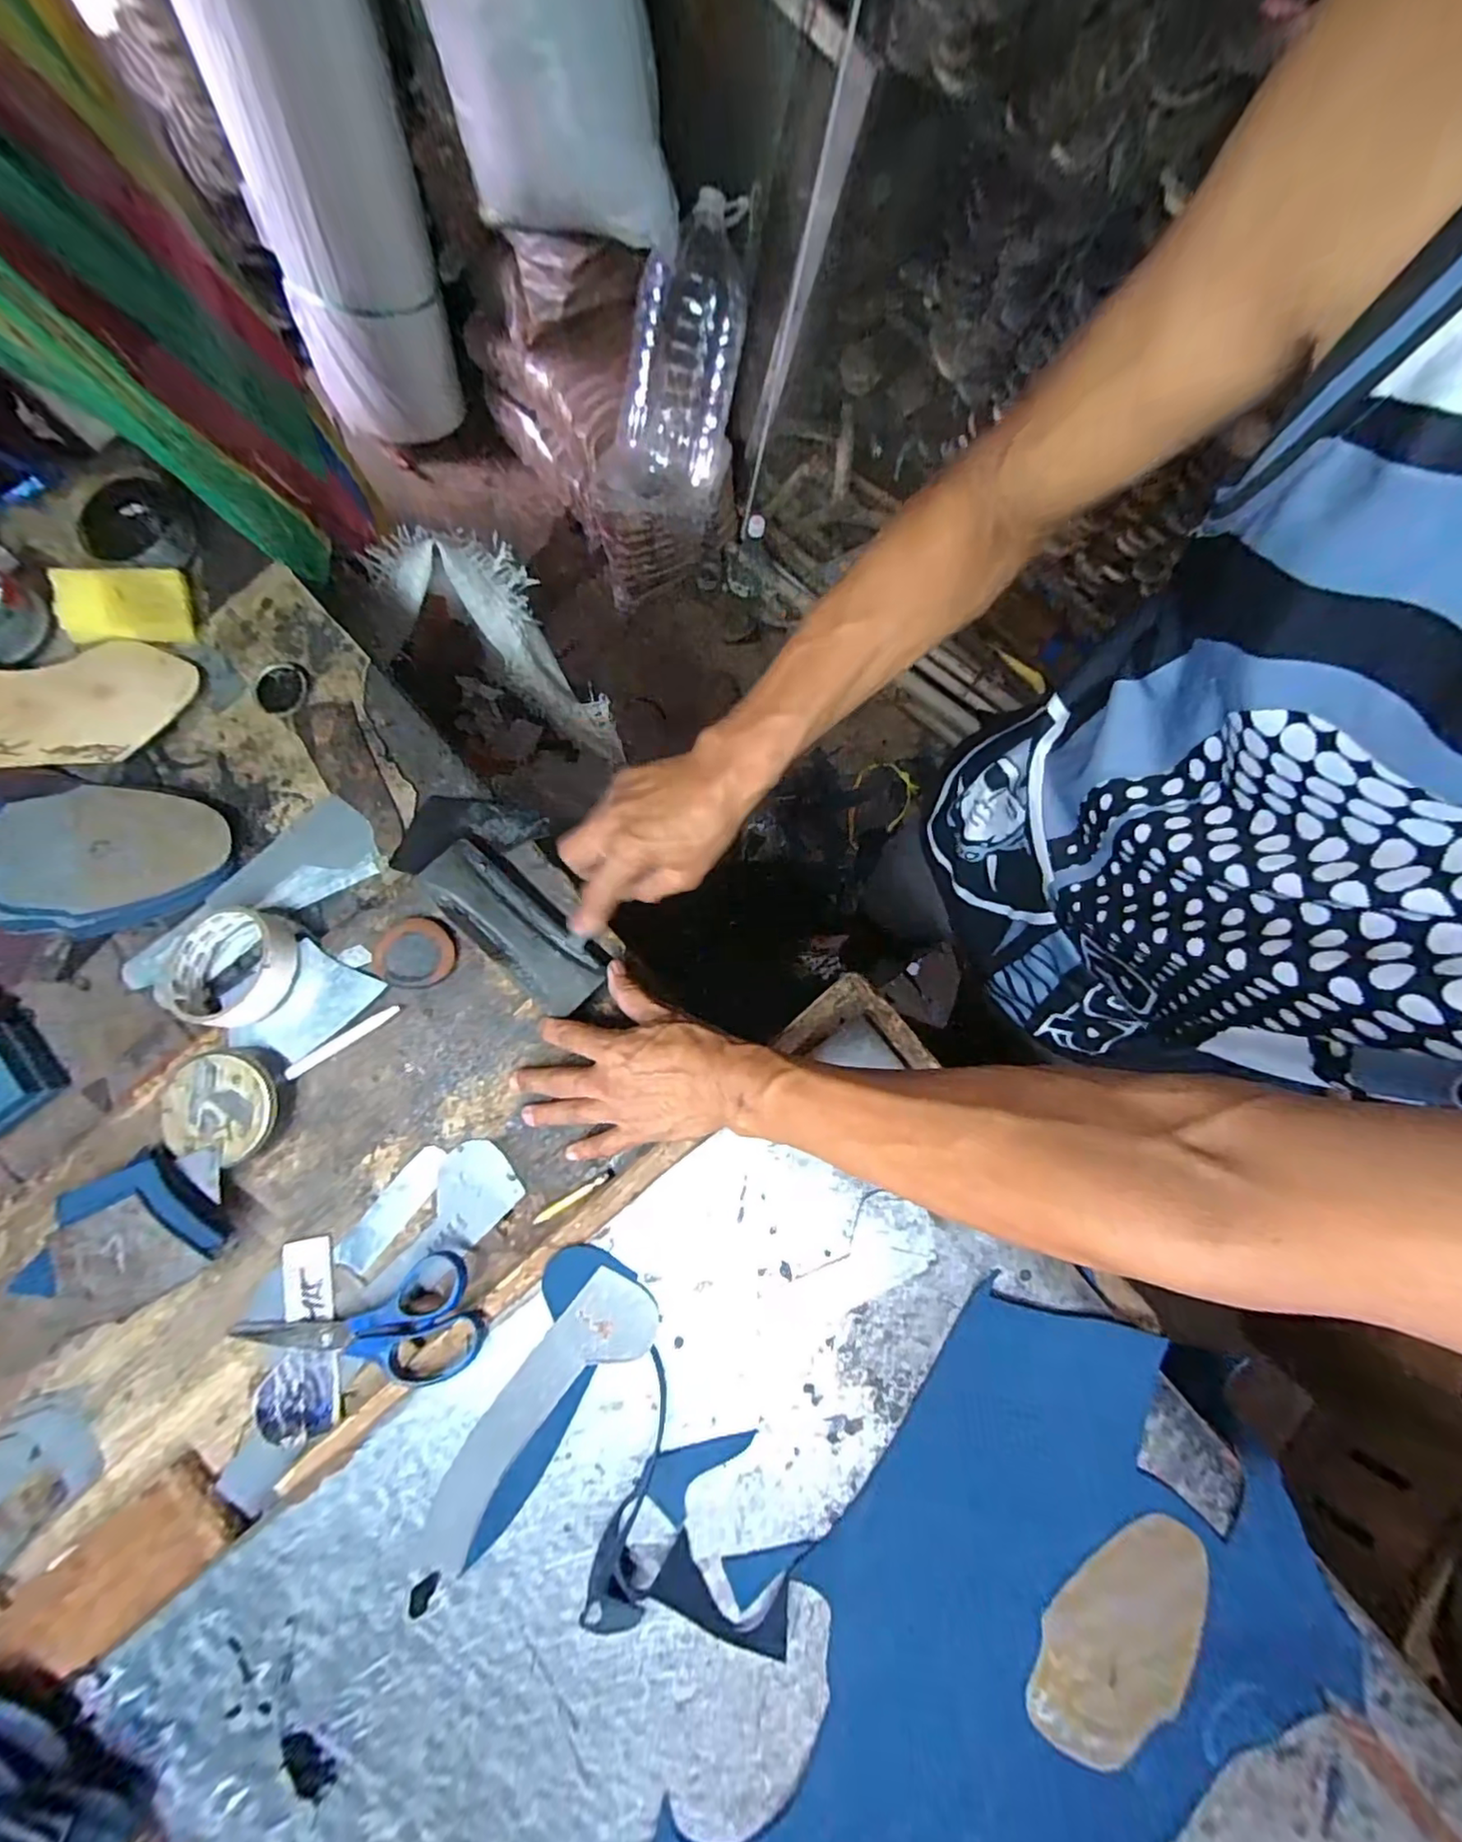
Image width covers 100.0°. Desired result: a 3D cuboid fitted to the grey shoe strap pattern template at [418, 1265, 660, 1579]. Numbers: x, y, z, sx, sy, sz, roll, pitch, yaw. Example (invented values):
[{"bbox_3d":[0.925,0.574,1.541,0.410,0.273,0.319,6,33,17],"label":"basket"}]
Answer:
[{"bbox_3d":[-0.129,0.318,0.393,0.054,0.006,0.208,42,86,-1],"label":"grey shoe strap pattern template"}]

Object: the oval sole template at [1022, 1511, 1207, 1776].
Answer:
[{"bbox_3d":[0.249,0.451,0.385,0.142,0.008,0.090,-38,88,-11],"label":"oval sole template"}]

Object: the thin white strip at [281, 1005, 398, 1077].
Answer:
[{"bbox_3d":[-0.278,0.086,0.440,0.086,0.004,0.010,-32,86,-11],"label":"thin white strip"}]

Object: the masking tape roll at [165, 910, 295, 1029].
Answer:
[{"bbox_3d":[-0.365,0.034,0.447,0.087,0.041,0.085,-8,80,-3],"label":"masking tape roll"}]

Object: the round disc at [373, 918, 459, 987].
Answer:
[{"bbox_3d":[-0.232,0.023,0.446,0.058,0.011,0.050,-5,82,-8],"label":"round disc"}]

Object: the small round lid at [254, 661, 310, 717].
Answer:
[{"bbox_3d":[-0.364,-0.190,0.499,0.045,0.006,0.041,1,81,-8],"label":"small round lid"}]

